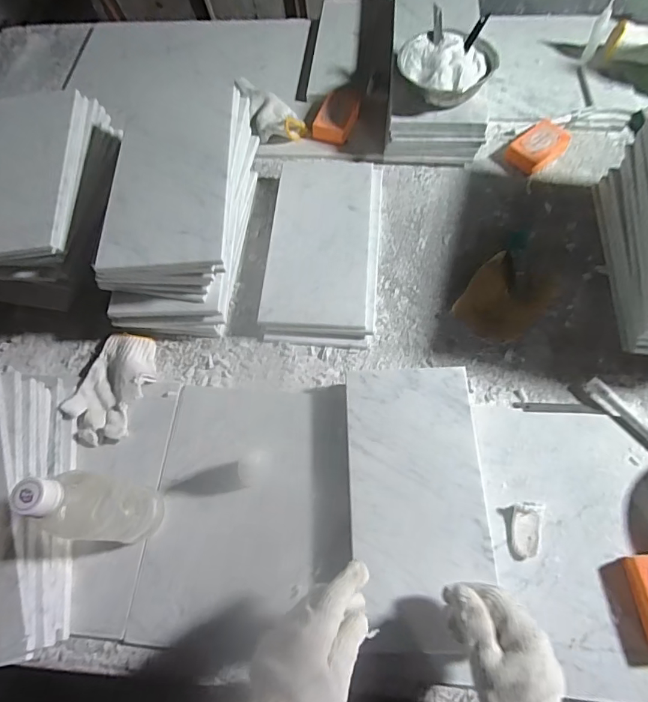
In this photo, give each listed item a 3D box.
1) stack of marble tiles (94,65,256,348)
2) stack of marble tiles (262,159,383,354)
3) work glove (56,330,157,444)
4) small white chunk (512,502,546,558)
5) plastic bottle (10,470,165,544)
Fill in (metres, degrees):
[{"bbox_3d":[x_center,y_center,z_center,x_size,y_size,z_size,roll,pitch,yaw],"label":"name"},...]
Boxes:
[{"bbox_3d":[-0.202,-0.191,0.639,0.173,0.169,0.294,-1,63,2],"label":"stack of marble tiles"},{"bbox_3d":[0.004,-0.176,0.695,0.169,0.043,0.347,4,64,4],"label":"stack of marble tiles"},{"bbox_3d":[-0.289,0.048,0.608,0.093,0.025,0.157,14,65,10],"label":"work glove"},{"bbox_3d":[0.232,0.204,0.507,0.032,0.016,0.057,12,65,8],"label":"small white chunk"},{"bbox_3d":[-0.227,0.160,0.451,0.057,0.205,0.061,6,66,9],"label":"plastic bottle"}]

